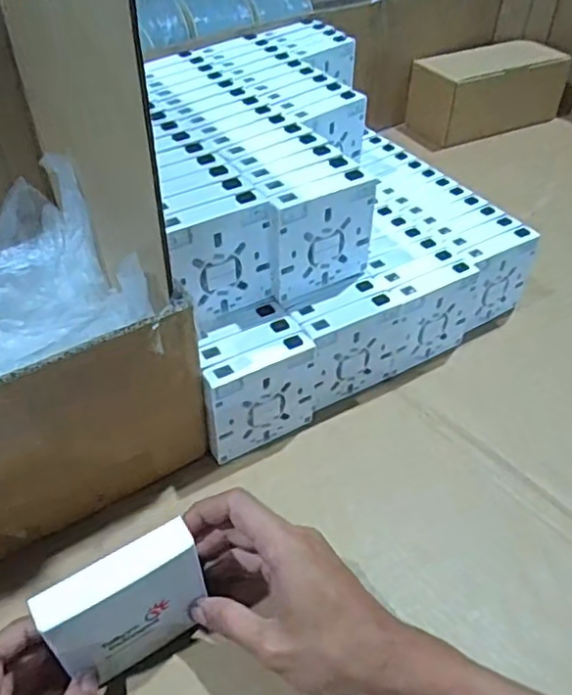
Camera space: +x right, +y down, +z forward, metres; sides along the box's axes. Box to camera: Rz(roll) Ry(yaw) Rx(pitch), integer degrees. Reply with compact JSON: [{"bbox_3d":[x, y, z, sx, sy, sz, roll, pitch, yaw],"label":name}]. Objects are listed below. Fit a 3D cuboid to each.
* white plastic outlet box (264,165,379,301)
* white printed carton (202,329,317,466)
[{"bbox_3d":[0.027,-0.086,0.483,0.083,0.091,0.021,-20,48,-21],"label":"white plastic outlet box"},{"bbox_3d":[-0.018,0.038,0.473,0.091,0.085,0.021,-23,49,-24],"label":"white printed carton"}]

